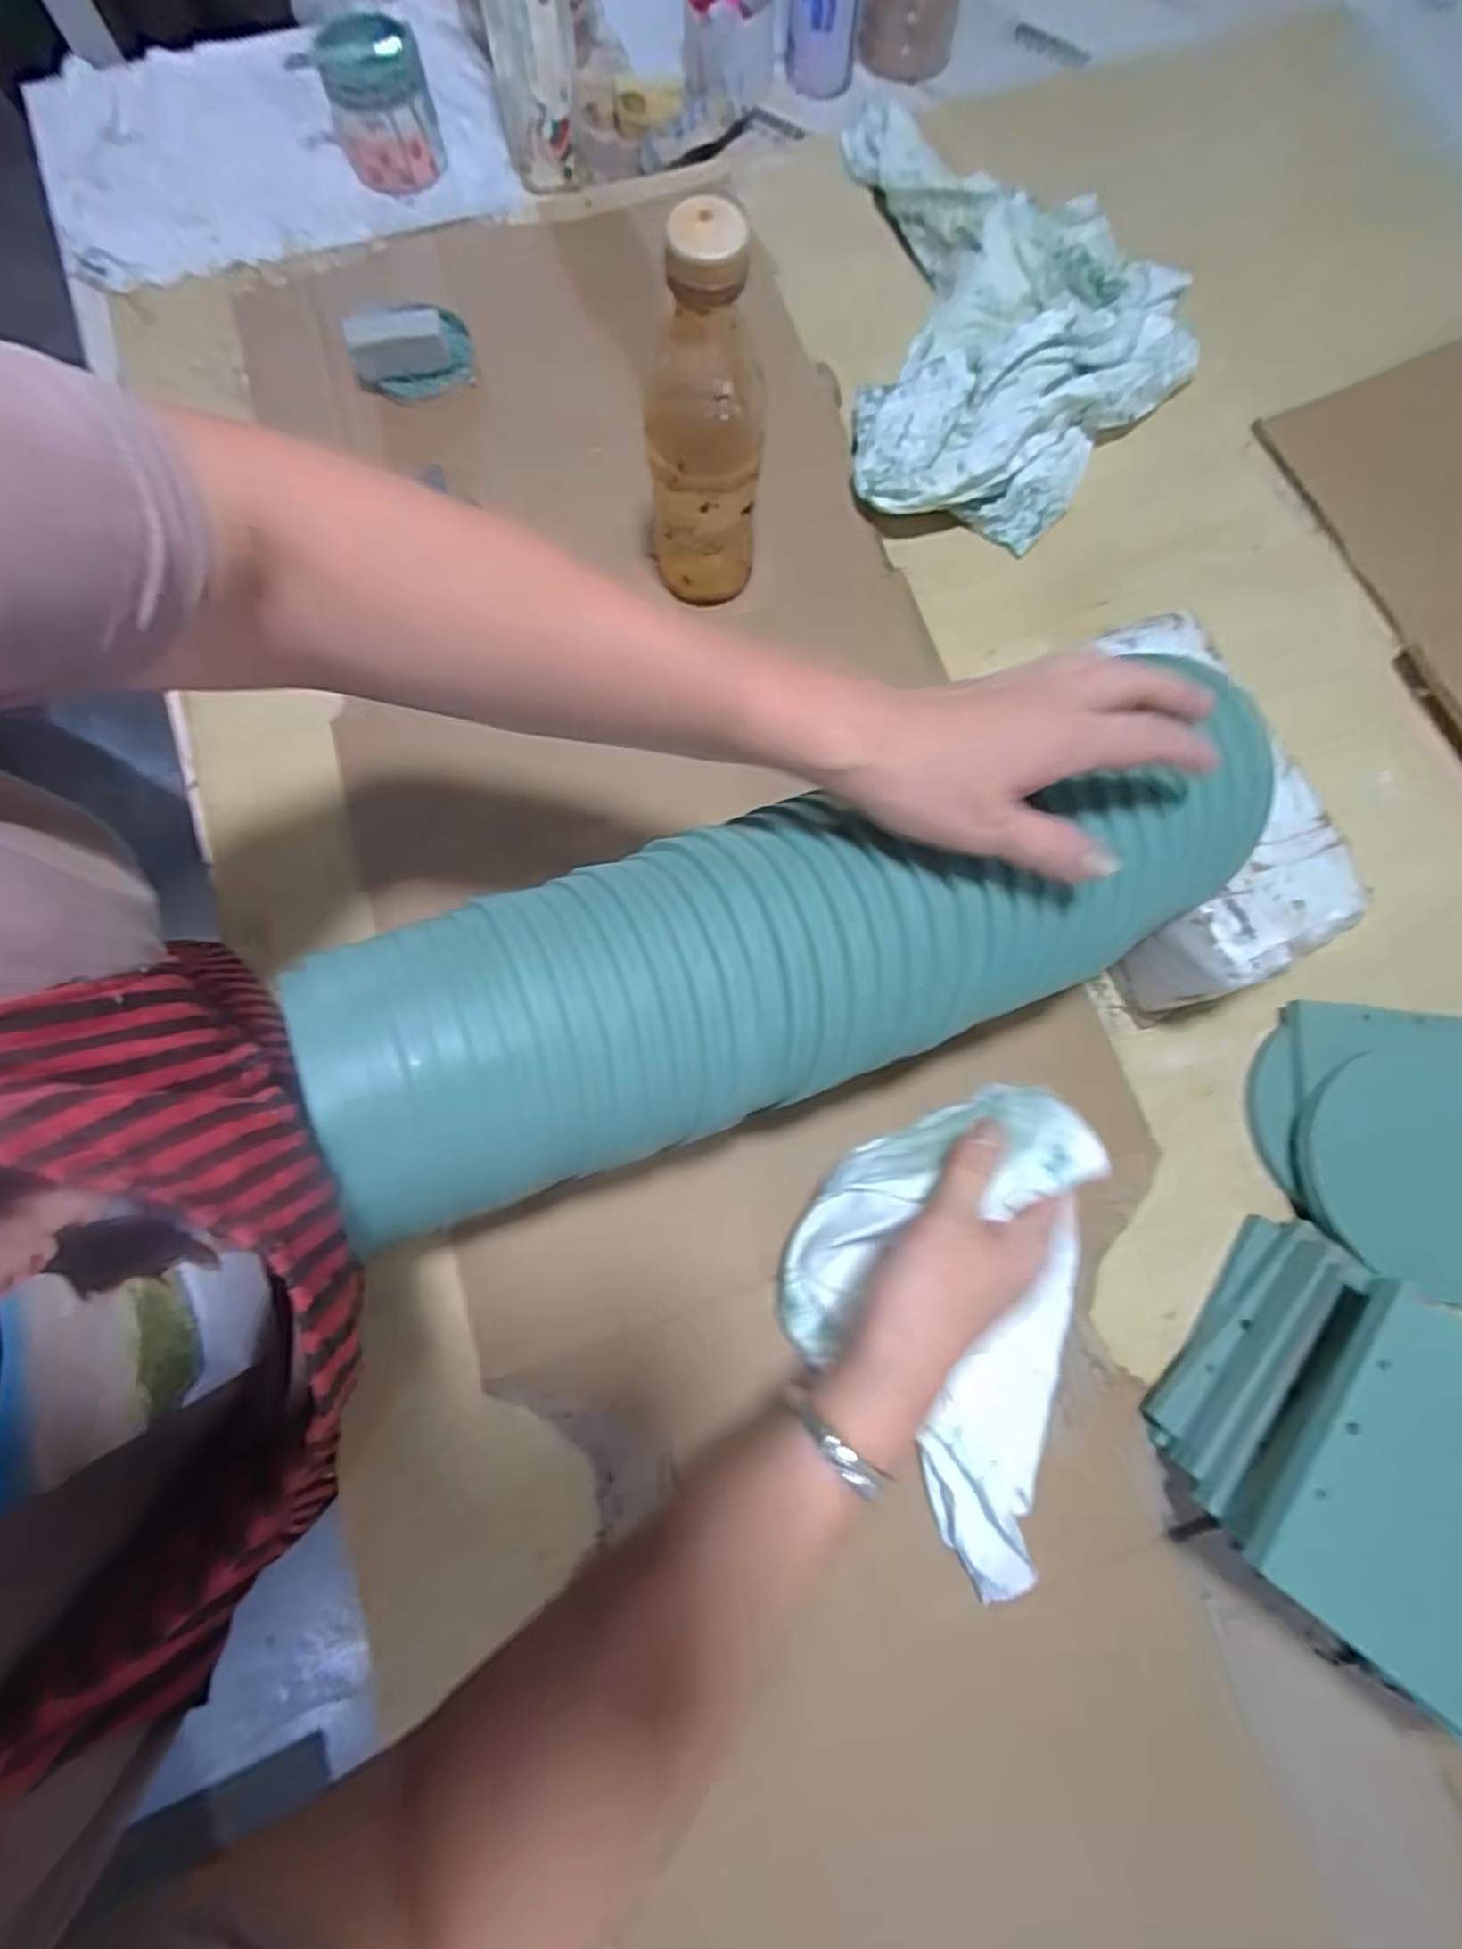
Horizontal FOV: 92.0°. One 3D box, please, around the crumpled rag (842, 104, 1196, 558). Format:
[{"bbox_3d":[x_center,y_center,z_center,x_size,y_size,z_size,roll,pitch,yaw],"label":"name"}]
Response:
[{"bbox_3d":[0.230,-0.539,0.556,0.265,0.059,0.420,2,78,-1],"label":"crumpled rag"}]

